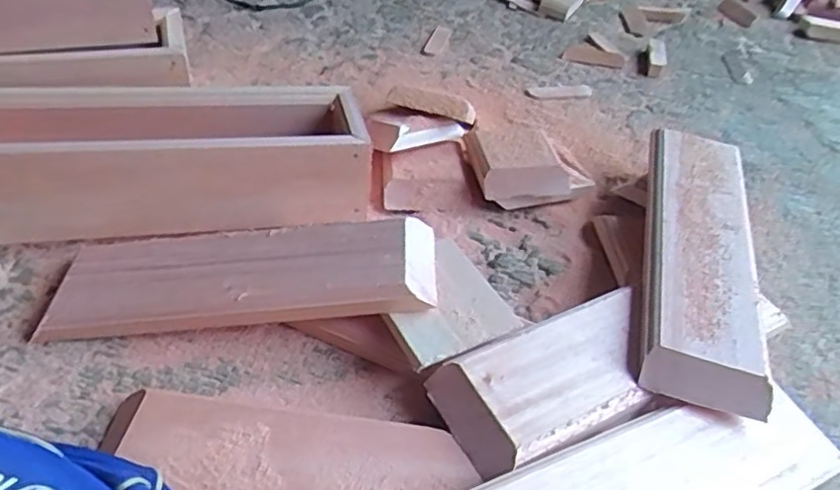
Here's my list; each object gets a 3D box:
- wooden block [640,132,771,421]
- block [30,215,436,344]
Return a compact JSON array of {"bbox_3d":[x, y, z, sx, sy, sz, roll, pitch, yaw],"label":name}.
[{"bbox_3d":[0.296,0.000,0.692,0.107,0.035,0.392,14,43,8],"label":"wooden block"},{"bbox_3d":[-0.173,0.028,0.644,0.368,0.028,0.110,-6,46,3],"label":"block"}]

